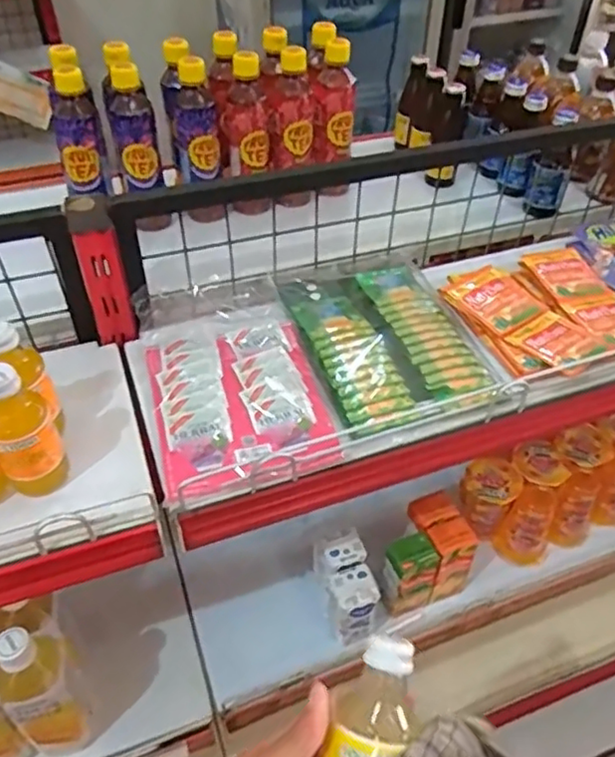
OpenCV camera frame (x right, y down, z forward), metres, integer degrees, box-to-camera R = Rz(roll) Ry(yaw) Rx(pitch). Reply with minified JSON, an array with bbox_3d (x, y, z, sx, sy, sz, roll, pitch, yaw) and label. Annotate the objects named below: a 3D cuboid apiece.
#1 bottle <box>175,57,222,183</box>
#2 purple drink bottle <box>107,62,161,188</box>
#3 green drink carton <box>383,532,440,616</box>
[{"bbox_3d":[-0.140,-0.326,0.794,0.047,0.135,0.044,-8,45,-9],"label":"bottle"},{"bbox_3d":[-0.214,-0.306,0.774,0.050,0.134,0.043,-13,46,-14],"label":"purple drink bottle"},{"bbox_3d":[0.121,0.233,0.755,0.060,0.108,0.045,-13,46,-14],"label":"green drink carton"}]

